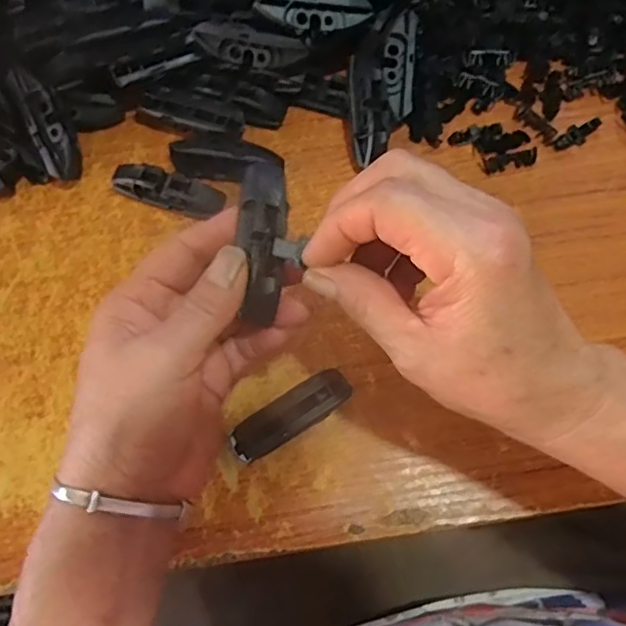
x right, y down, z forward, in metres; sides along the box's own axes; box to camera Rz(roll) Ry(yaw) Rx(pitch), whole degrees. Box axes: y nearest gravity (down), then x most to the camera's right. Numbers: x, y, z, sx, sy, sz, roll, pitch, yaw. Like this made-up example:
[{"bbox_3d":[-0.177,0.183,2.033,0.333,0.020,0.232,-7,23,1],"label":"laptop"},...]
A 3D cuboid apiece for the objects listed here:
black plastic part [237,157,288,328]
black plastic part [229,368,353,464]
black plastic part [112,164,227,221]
[{"bbox_3d":[-0.023,-0.032,0.278,0.021,0.009,0.071,0,84,1],"label":"black plastic part"},{"bbox_3d":[-0.012,0.058,0.348,0.071,0.017,0.023,-32,75,-8],"label":"black plastic part"},{"bbox_3d":[-0.092,-0.077,0.388,0.070,0.018,0.020,15,74,5],"label":"black plastic part"}]

